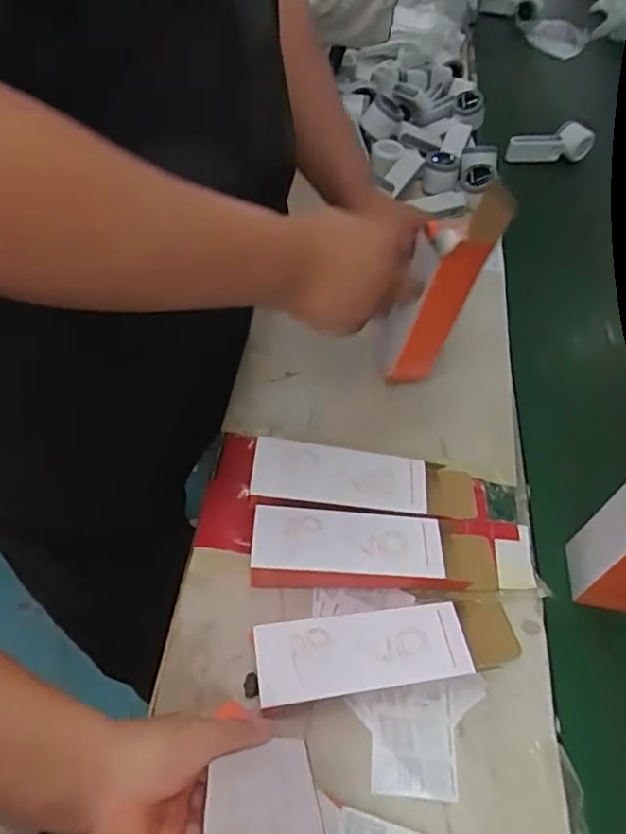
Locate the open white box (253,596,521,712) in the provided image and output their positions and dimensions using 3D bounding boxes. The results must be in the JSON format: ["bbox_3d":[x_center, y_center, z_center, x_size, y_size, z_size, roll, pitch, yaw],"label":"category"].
[{"bbox_3d":[0.071,0.201,0.509,0.240,0.058,0.073,-8,53,-11],"label":"open white box"}]

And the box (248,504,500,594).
[{"bbox_3d":[0.064,0.130,0.569,0.239,0.055,0.074,0,52,-5],"label":"box"}]

